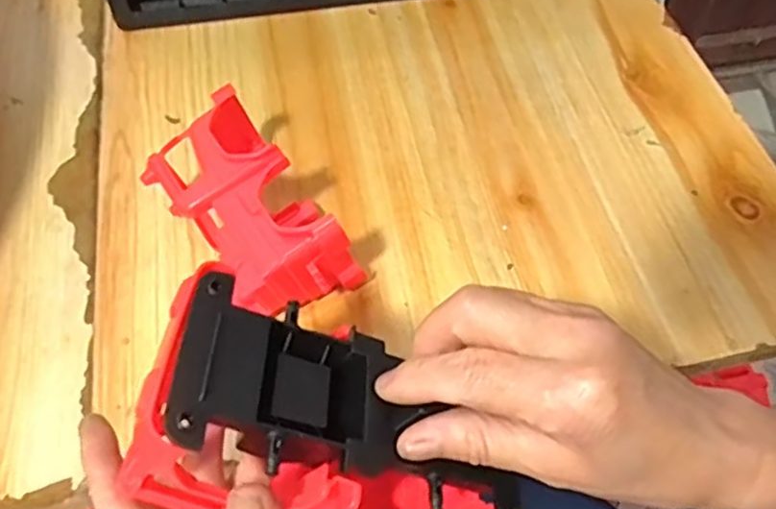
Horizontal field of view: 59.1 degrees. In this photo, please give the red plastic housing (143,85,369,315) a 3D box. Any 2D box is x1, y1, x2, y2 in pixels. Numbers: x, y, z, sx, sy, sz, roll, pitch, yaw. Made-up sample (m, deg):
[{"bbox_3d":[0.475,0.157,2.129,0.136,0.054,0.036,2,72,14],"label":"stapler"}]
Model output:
[{"bbox_3d":[-0.093,-0.028,0.462,0.082,0.085,0.148,-32,62,-18],"label":"red plastic housing"}]

